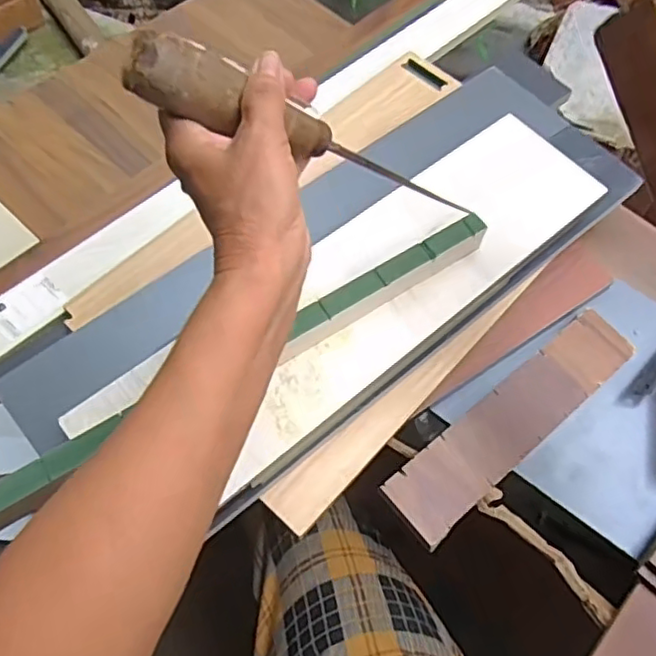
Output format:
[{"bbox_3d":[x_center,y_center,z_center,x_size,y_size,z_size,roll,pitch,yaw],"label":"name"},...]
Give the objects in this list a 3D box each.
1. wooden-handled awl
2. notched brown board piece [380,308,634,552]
[{"bbox_3d":[-0.004,-0.105,0.363,0.224,0.027,0.026,12,54,-38],"label":"wooden-handled awl"},{"bbox_3d":[0.159,0.075,0.544,0.264,0.008,0.059,-37,69,-20],"label":"notched brown board piece"}]

